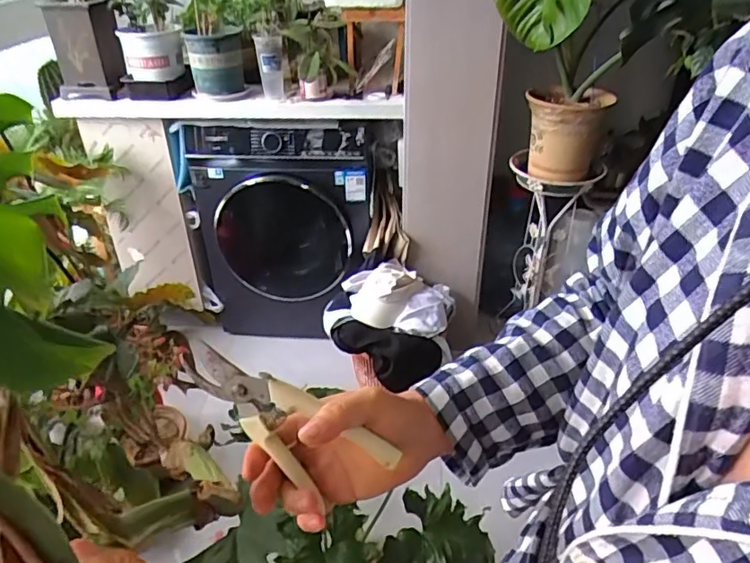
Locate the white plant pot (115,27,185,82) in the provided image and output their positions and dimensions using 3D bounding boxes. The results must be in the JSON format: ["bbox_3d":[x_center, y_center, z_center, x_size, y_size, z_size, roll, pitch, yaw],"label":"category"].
[{"bbox_3d":[-0.665,-0.682,1.673,0.162,0.146,0.126,-20,39,-22],"label":"white plant pot"}]

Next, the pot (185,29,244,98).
[{"bbox_3d":[-0.471,-0.655,1.666,0.153,0.174,0.149,-11,36,-10],"label":"pot"}]

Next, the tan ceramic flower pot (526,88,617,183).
[{"bbox_3d":[0.540,-0.429,1.596,0.212,0.207,0.228,-2,36,2],"label":"tan ceramic flower pot"}]

